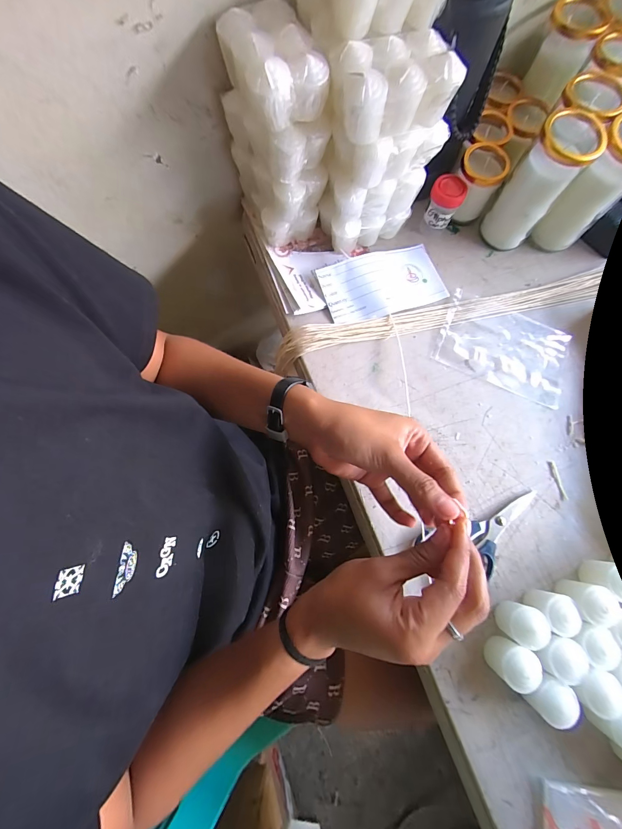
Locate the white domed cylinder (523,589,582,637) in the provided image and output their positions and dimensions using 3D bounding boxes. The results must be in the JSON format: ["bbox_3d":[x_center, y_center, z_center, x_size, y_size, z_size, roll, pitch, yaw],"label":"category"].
[{"bbox_3d":[0.255,0.209,0.356,0.036,0.043,0.036,0,76,0],"label":"white domed cylinder"}]

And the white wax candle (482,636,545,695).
[{"bbox_3d":[0.202,0.250,0.339,0.030,0.049,0.037,36,78,8],"label":"white wax candle"}]

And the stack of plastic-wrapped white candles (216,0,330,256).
[{"bbox_3d":[-0.036,-0.310,0.393,0.088,0.198,0.115,-26,77,-7],"label":"stack of plastic-wrapped white candles"}]

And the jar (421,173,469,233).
[{"bbox_3d":[0.182,-0.287,0.462,0.044,0.069,0.038,23,77,6],"label":"jar"}]

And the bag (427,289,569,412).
[{"bbox_3d":[0.263,-0.091,0.455,0.172,0.009,0.113,24,77,2],"label":"bag"}]

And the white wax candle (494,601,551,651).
[{"bbox_3d":[0.219,0.217,0.349,0.031,0.047,0.036,28,77,7],"label":"white wax candle"}]

